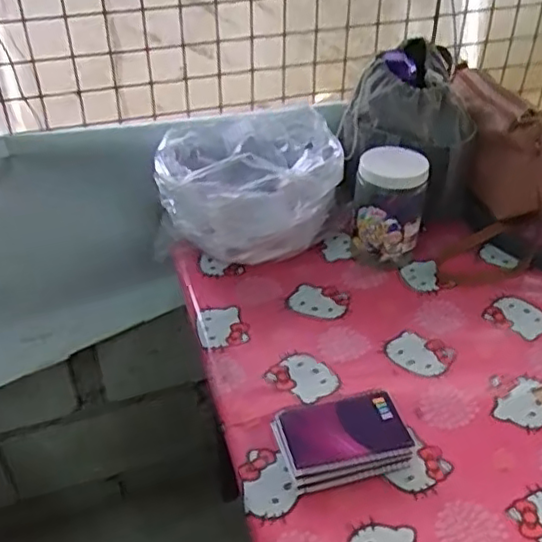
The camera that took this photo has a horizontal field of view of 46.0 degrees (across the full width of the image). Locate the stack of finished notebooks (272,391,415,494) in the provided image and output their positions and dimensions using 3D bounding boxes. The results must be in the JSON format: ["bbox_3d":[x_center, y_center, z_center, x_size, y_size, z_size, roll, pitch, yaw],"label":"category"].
[{"bbox_3d":[0.078,0.180,0.706,0.134,0.028,0.104,-9,39,-11],"label":"stack of finished notebooks"}]

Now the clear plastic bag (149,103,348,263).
[{"bbox_3d":[-0.034,-0.124,0.993,0.273,0.157,0.250,-2,38,-2],"label":"clear plastic bag"}]

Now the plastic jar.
[{"bbox_3d":[0.175,-0.091,0.948,0.097,0.163,0.095,0,38,0],"label":"plastic jar"}]

